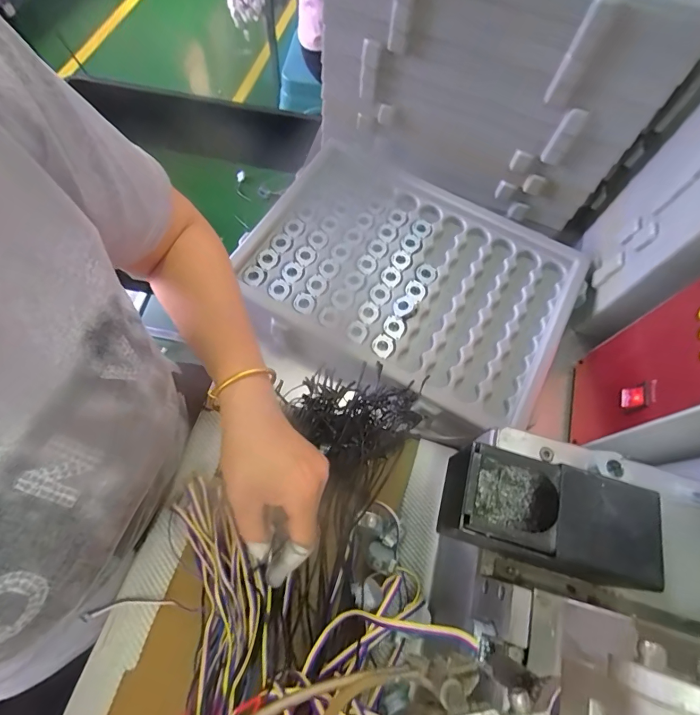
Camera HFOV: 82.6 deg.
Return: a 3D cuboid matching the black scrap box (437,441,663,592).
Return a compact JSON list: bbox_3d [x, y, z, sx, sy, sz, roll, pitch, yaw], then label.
[{"bbox_3d":[0.115,0.099,0.254,0.114,0.064,0.057,16,67,4],"label":"black scrap box"}]

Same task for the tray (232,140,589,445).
[{"bbox_3d":[0.062,-0.095,0.499,0.395,0.028,0.321,30,68,10],"label":"tray"}]

